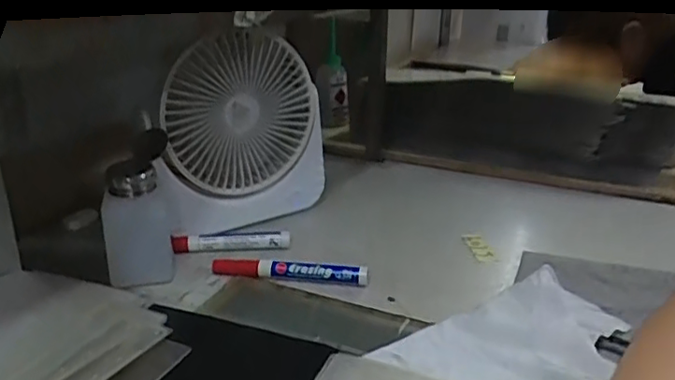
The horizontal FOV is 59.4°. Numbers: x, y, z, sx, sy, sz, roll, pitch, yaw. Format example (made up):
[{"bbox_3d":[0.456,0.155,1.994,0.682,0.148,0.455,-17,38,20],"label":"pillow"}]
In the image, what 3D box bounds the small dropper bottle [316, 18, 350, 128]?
[{"bbox_3d":[-0.006,-0.173,0.925,0.051,0.197,0.043,3,51,2],"label":"small dropper bottle"}]

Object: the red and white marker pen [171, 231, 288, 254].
[{"bbox_3d":[-0.103,0.049,0.576,0.111,0.012,0.015,-2,21,-7],"label":"red and white marker pen"}]

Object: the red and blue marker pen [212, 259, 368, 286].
[{"bbox_3d":[-0.043,0.071,0.527,0.138,0.019,0.016,3,21,8],"label":"red and blue marker pen"}]

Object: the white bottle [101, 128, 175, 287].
[{"bbox_3d":[-0.175,0.018,0.521,0.063,0.119,0.057,-10,22,-18],"label":"white bottle"}]

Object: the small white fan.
[{"bbox_3d":[-0.093,-0.050,0.591,0.051,0.194,0.171,17,28,42],"label":"small white fan"}]

